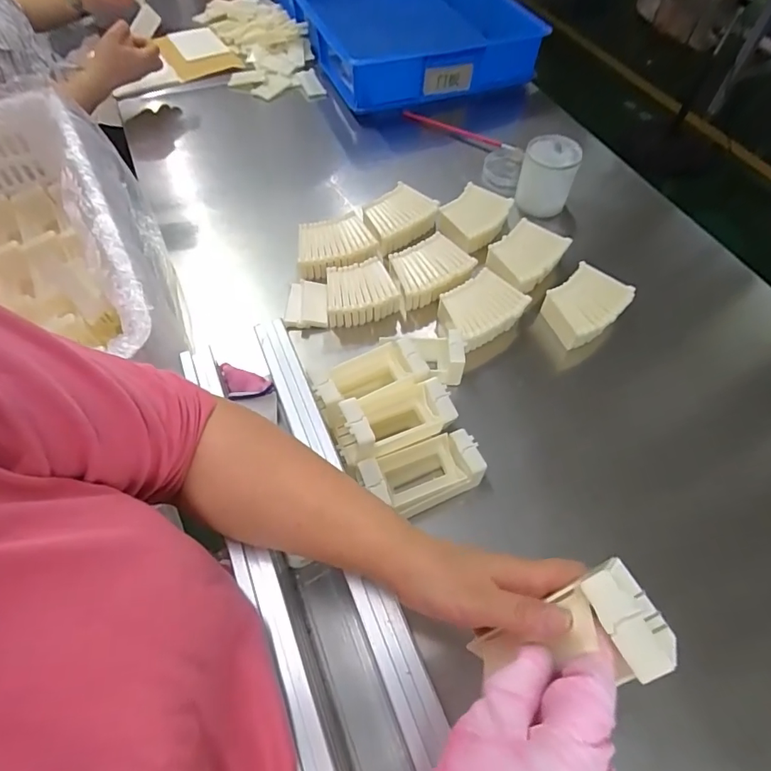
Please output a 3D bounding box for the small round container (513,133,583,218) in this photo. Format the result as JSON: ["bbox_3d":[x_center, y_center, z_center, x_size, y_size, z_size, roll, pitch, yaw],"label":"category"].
[{"bbox_3d":[0.253,-0.331,0.764,0.082,0.092,0.071,13,58,7],"label":"small round container"}]

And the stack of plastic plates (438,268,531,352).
[{"bbox_3d":[0.120,-0.089,0.640,0.115,0.066,0.086,-28,62,-18],"label":"stack of plastic plates"}]

